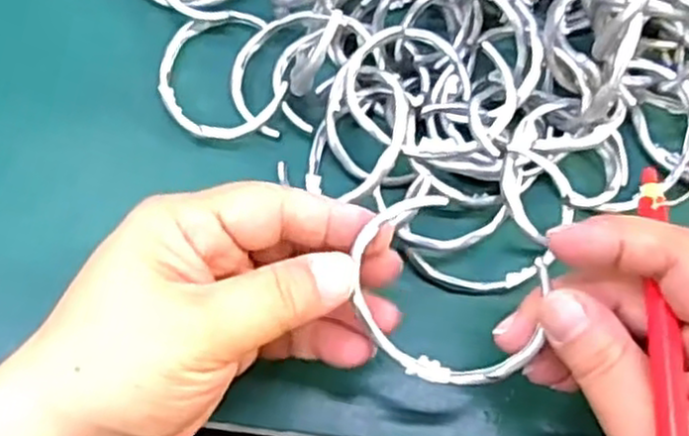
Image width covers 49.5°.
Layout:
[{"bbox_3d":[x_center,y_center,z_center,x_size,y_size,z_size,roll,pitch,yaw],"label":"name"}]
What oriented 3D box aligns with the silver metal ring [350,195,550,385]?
[{"bbox_3d":[0.033,0.024,0.242,0.062,0.004,0.058,0,91,0],"label":"silver metal ring"}]

